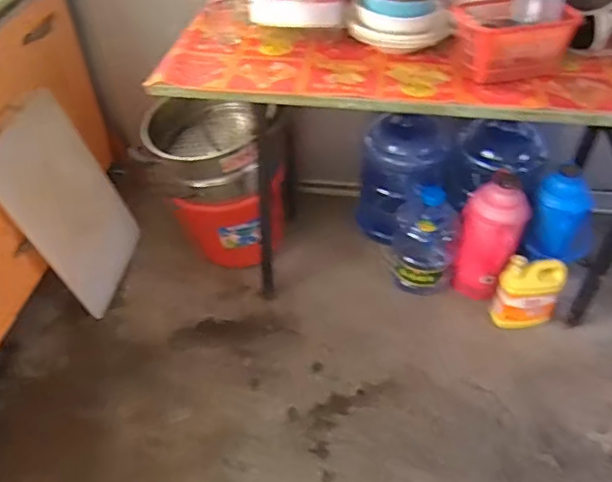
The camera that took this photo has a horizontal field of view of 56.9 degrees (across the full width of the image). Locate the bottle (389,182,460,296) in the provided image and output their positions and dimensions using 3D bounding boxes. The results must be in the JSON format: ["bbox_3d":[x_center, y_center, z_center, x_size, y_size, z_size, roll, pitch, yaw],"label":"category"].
[{"bbox_3d":[0.352,-0.029,1.642,0.186,0.331,0.203,9,45,10],"label":"bottle"}]

